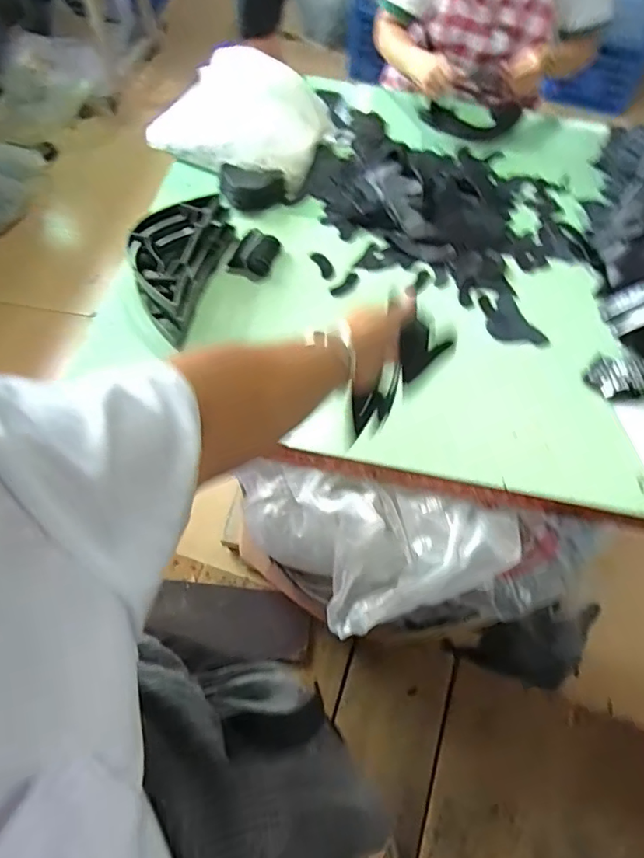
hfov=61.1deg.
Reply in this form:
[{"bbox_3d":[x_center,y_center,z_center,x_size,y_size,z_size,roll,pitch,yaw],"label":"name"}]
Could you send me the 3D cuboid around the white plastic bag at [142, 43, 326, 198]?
[{"bbox_3d":[-0.177,-0.664,1.173,0.354,0.149,0.286,7,65,6],"label":"white plastic bag"}]

